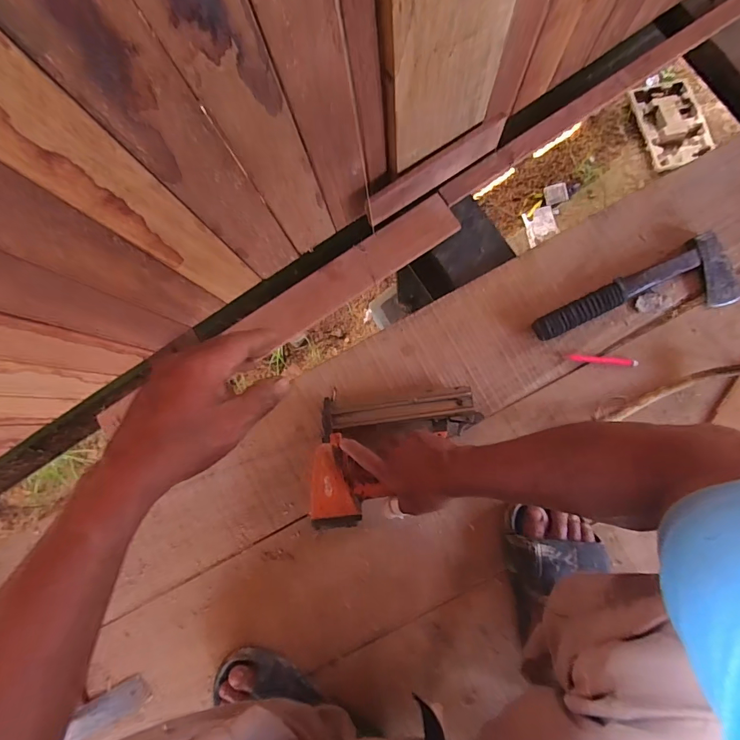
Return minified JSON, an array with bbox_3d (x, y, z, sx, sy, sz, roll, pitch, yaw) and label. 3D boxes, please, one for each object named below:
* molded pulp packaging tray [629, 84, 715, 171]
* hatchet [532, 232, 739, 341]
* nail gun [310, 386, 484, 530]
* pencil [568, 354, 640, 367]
[{"bbox_3d":[1.029,-0.845,1.465,0.188,0.055,0.311,-15,84,3],"label":"molded pulp packaging tray"},{"bbox_3d":[0.367,-0.101,0.597,0.282,0.027,0.095,-19,82,3],"label":"hatchet"},{"bbox_3d":[0.033,0.116,0.578,0.215,0.057,0.178,0,83,5],"label":"nail gun"},{"bbox_3d":[0.326,-0.013,0.601,0.091,0.004,0.010,7,84,6],"label":"pencil"}]

